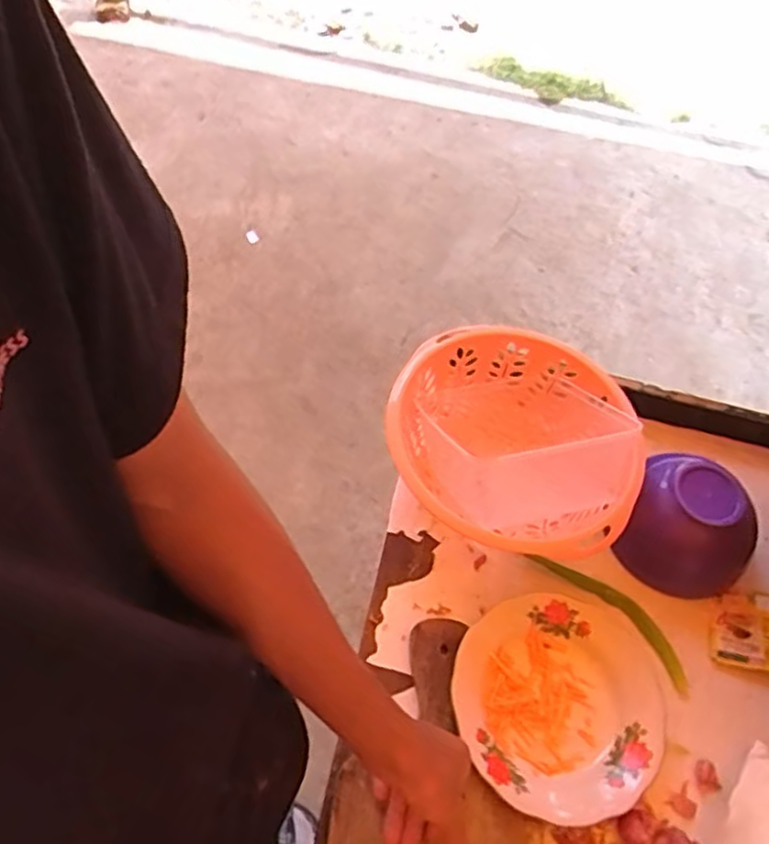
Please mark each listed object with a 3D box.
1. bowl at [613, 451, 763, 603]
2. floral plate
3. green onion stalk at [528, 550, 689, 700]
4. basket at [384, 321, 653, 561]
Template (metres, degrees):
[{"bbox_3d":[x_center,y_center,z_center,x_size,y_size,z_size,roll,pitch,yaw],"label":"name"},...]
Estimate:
[{"bbox_3d":[0.304,0.099,0.681,0.109,0.090,0.116,26,59,10],"label":"bowl"},{"bbox_3d":[0.162,0.246,0.607,0.198,0.033,0.175,-14,61,-15],"label":"floral plate"},{"bbox_3d":[0.223,0.184,0.667,0.041,0.019,0.183,-38,70,-25],"label":"green onion stalk"},{"bbox_3d":[0.125,0.036,0.701,0.227,0.110,0.234,3,58,-5],"label":"basket"}]

